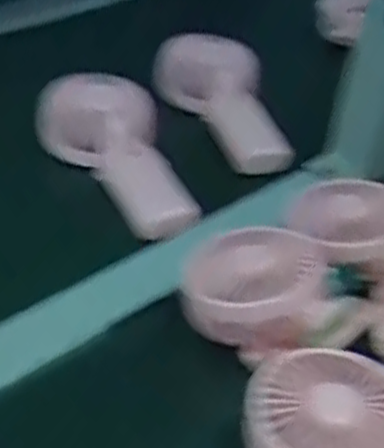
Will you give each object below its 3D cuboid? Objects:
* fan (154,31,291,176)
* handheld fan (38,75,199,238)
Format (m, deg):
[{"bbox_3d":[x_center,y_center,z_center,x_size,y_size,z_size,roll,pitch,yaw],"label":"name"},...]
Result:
[{"bbox_3d":[0.030,-0.108,0.682,0.057,0.057,0.166,-19,57,-28],"label":"fan"},{"bbox_3d":[-0.048,-0.056,0.616,0.071,0.058,0.165,-23,58,-32],"label":"handheld fan"}]

